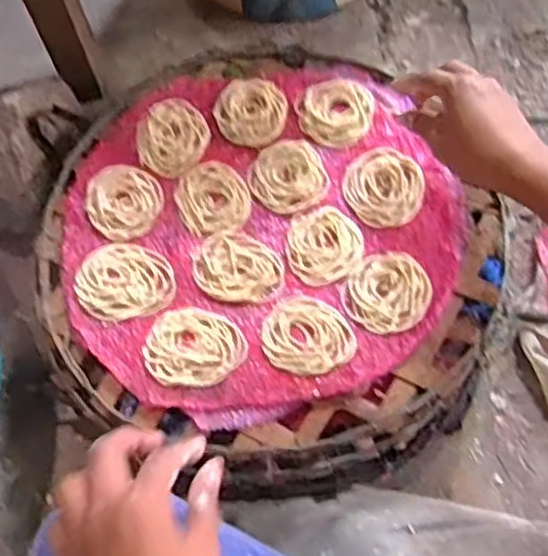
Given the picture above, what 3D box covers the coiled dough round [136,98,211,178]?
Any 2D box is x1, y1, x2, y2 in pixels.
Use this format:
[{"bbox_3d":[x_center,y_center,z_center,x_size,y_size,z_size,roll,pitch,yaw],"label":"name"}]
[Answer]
[{"bbox_3d":[-0.096,-0.132,0.672,0.065,0.016,0.078,24,70,11],"label":"coiled dough round"}]

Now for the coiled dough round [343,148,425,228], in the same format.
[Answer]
[{"bbox_3d":[0.099,-0.083,0.638,0.068,0.009,0.075,-3,67,0],"label":"coiled dough round"}]

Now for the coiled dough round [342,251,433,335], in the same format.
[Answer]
[{"bbox_3d":[0.095,0.011,0.595,0.069,0.012,0.069,0,67,1],"label":"coiled dough round"}]

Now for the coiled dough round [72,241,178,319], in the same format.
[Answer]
[{"bbox_3d":[-0.127,0.002,0.610,0.081,0.007,0.072,-10,67,-3],"label":"coiled dough round"}]

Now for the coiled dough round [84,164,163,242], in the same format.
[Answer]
[{"bbox_3d":[-0.135,-0.069,0.646,0.065,0.014,0.076,-23,69,-9],"label":"coiled dough round"}]

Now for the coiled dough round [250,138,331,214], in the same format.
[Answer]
[{"bbox_3d":[0.013,-0.093,0.651,0.066,0.009,0.070,0,67,1],"label":"coiled dough round"}]

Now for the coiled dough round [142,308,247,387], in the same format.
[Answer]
[{"bbox_3d":[-0.065,0.057,0.578,0.079,0.011,0.064,2,67,2],"label":"coiled dough round"}]

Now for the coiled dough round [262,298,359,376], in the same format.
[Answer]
[{"bbox_3d":[0.026,0.047,0.581,0.070,0.012,0.068,0,67,1],"label":"coiled dough round"}]

